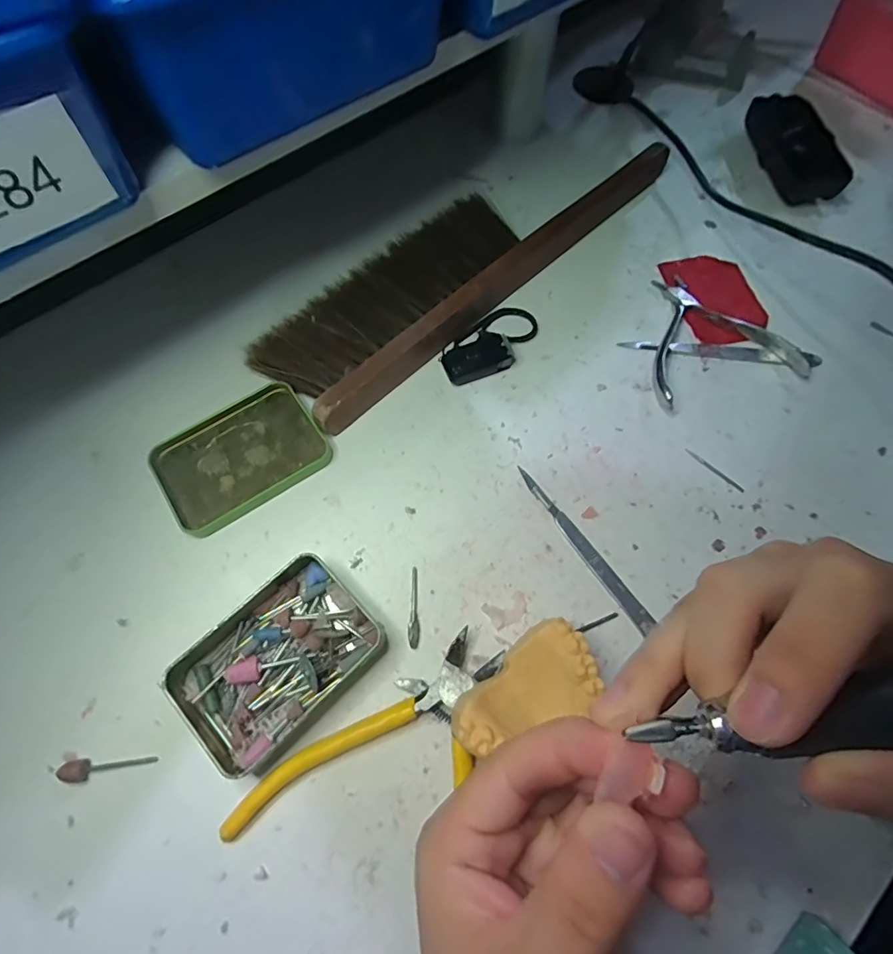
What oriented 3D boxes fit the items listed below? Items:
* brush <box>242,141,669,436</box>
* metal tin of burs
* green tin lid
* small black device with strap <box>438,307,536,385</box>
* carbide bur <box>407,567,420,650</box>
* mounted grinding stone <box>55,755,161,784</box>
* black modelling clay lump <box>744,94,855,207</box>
[{"bbox_3d":[0.020,-0.166,0.362,0.095,0.029,0.342,40,72,16],"label":"brush"},{"bbox_3d":[-0.088,0.093,0.256,0.095,0.022,0.074,-41,72,-16],"label":"metal tin of burs"},{"bbox_3d":[-0.130,-0.014,0.309,0.097,0.009,0.071,-33,70,-13],"label":"green tin lid"},{"bbox_3d":[0.031,-0.094,0.340,0.080,0.016,0.040,-41,72,-16],"label":"small black device with strap"},{"bbox_3d":[-0.018,0.073,0.275,0.006,0.004,0.044,-2,66,-1],"label":"carbide bur"},{"bbox_3d":[-0.167,0.143,0.241,0.043,0.009,0.010,-7,67,-3],"label":"mounted grinding stone"},{"bbox_3d":[0.293,-0.274,0.409,0.055,0.020,0.114,-2,66,-1],"label":"black modelling clay lump"}]

